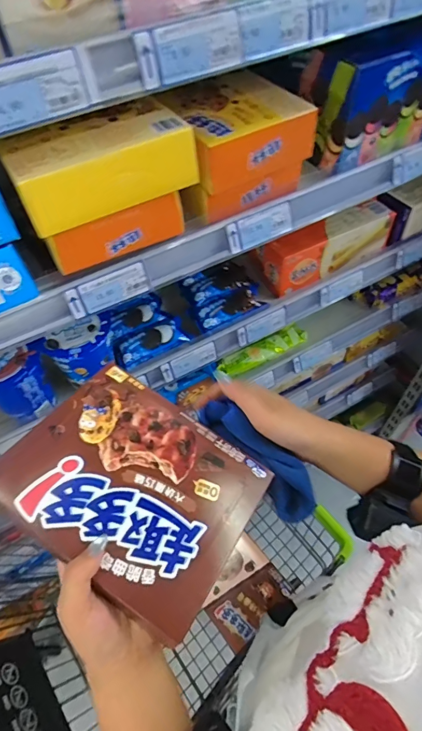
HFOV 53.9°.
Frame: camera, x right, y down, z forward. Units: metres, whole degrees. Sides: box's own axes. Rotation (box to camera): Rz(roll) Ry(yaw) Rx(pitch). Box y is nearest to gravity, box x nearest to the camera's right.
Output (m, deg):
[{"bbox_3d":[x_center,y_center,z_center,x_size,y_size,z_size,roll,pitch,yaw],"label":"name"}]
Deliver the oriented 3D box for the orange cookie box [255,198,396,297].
[{"bbox_3d":[0.196,-0.218,0.721,0.228,0.090,0.088,-24,57,-13],"label":"orange cookie box"}]

